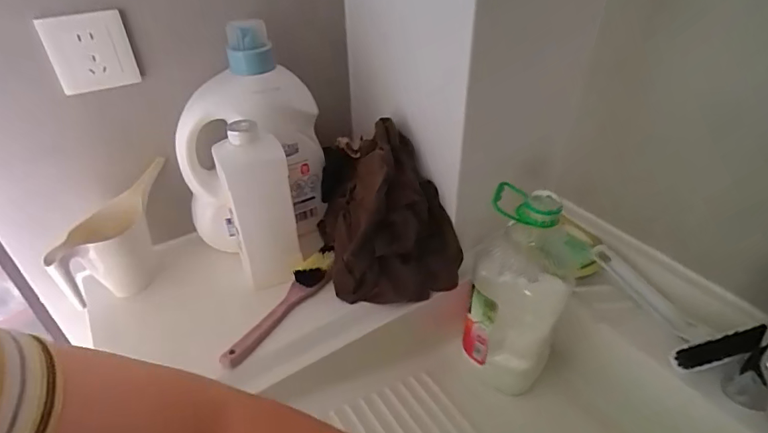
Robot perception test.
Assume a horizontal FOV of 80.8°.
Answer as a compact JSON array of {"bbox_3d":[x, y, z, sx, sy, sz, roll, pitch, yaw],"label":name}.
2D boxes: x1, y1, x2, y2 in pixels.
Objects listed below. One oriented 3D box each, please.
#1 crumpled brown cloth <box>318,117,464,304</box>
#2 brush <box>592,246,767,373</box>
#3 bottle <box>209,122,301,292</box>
[{"bbox_3d":[-0.004,-0.018,0.659,0.176,0.169,0.228,-11,39,-12],"label":"crumpled brown cloth"},{"bbox_3d":[0.350,0.116,0.581,0.078,0.057,0.209,-21,42,-24],"label":"brush"},{"bbox_3d":[-0.160,-0.006,0.591,0.080,0.228,0.055,-11,39,-13],"label":"bottle"}]

